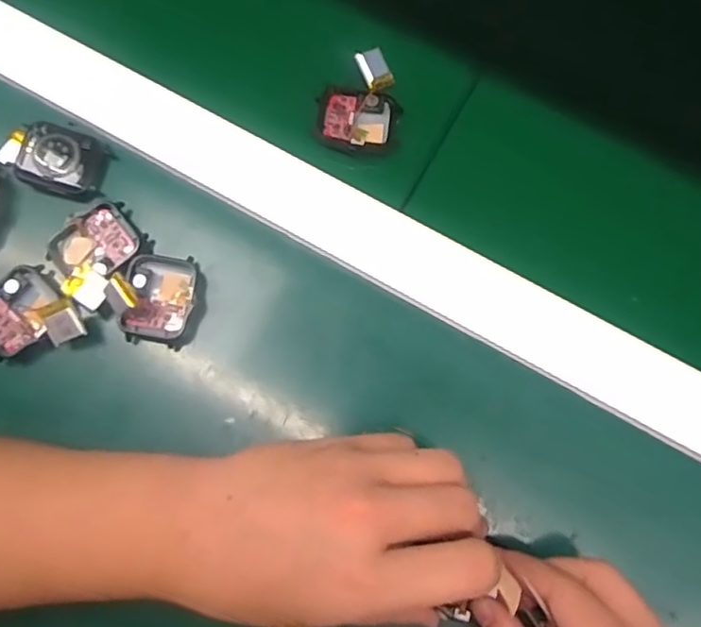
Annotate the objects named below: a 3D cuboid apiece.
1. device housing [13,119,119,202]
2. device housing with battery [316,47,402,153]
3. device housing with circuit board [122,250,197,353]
[{"bbox_3d":[-0.156,-0.082,0.334,0.045,0.016,0.035,19,80,2],"label":"device housing"},{"bbox_3d":[0.005,-0.116,0.344,0.044,0.021,0.055,4,79,0],"label":"device housing with battery"},{"bbox_3d":[-0.099,-0.006,0.326,0.035,0.020,0.047,7,79,0],"label":"device housing with circuit board"}]

